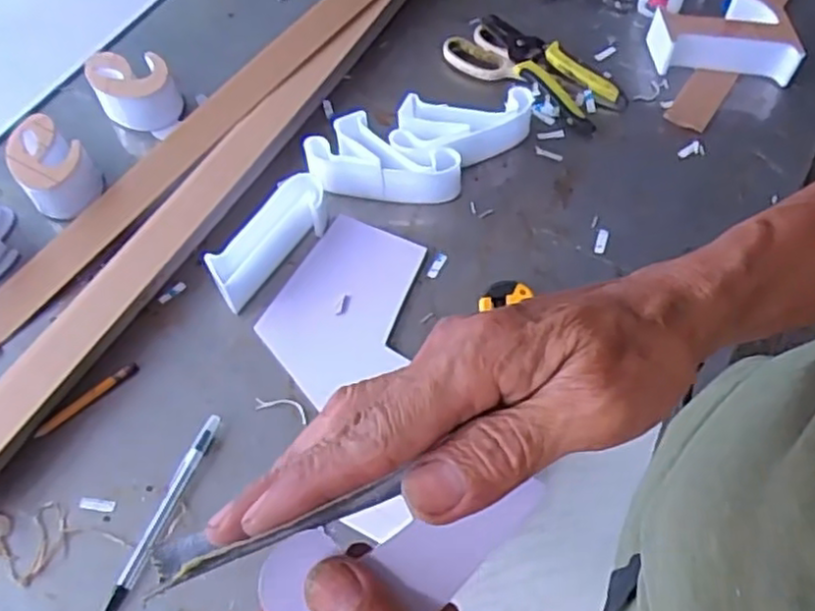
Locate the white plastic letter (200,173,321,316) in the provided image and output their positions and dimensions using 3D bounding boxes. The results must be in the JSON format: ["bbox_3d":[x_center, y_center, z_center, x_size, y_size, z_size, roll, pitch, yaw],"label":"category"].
[{"bbox_3d":[-0.113,-0.058,0.596,0.034,0.043,0.129,35,66,20],"label":"white plastic letter"}]

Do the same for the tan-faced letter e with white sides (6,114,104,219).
[{"bbox_3d":[-0.322,-0.129,0.641,0.063,0.042,0.094,-30,63,-16],"label":"tan-faced letter e with white sides"}]

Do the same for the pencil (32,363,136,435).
[{"bbox_3d":[-0.245,0.072,0.541,0.084,0.004,0.011,-40,66,-20],"label":"pencil"}]

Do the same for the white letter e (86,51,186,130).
[{"bbox_3d":[-0.267,-0.214,0.690,0.070,0.040,0.072,-1,59,1],"label":"white letter e"}]

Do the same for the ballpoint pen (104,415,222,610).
[{"bbox_3d":[-0.171,0.145,0.495,0.012,0.007,0.149,18,61,12],"label":"ballpoint pen"}]

